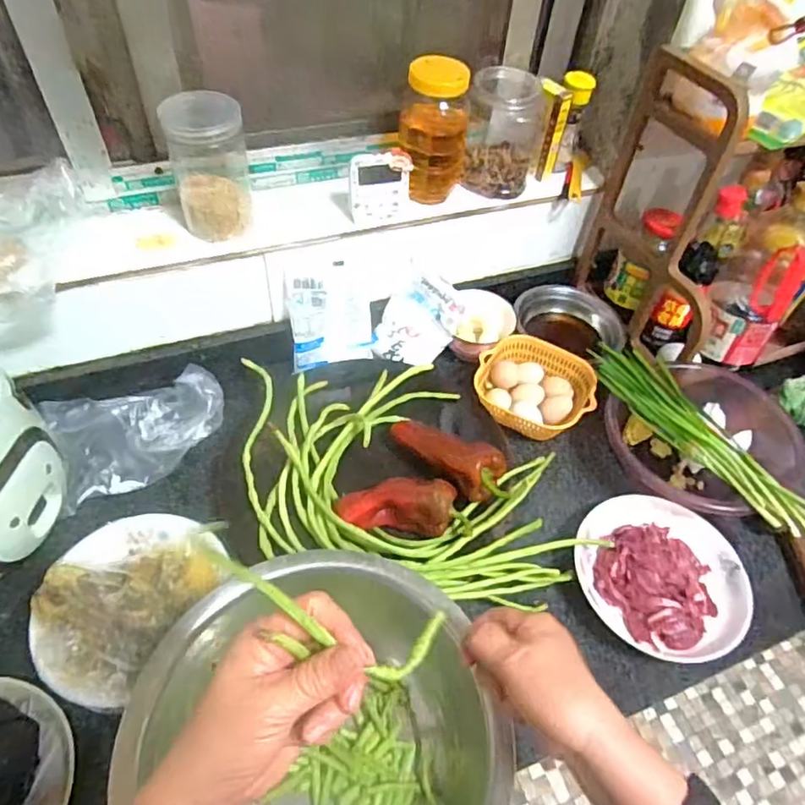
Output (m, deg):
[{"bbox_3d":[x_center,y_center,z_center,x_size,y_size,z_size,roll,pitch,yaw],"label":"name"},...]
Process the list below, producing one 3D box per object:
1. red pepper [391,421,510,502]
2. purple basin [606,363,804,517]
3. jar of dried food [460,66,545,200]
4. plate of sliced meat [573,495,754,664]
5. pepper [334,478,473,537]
[{"bbox_3d":[0.056,0.061,0.663,0.147,0.062,0.055,38,57,23],"label":"red pepper"},{"bbox_3d":[0.368,0.047,0.738,0.220,0.094,0.197,-18,54,-18],"label":"purple basin"},{"bbox_3d":[0.134,-0.371,0.782,0.097,0.128,0.123,8,51,2],"label":"jar of dried food"},{"bbox_3d":[0.281,0.188,0.640,0.167,0.033,0.184,-26,57,-24],"label":"plate of sliced meat"},{"bbox_3d":[0.000,0.110,0.614,0.139,0.047,0.055,2,51,-3],"label":"pepper"}]

